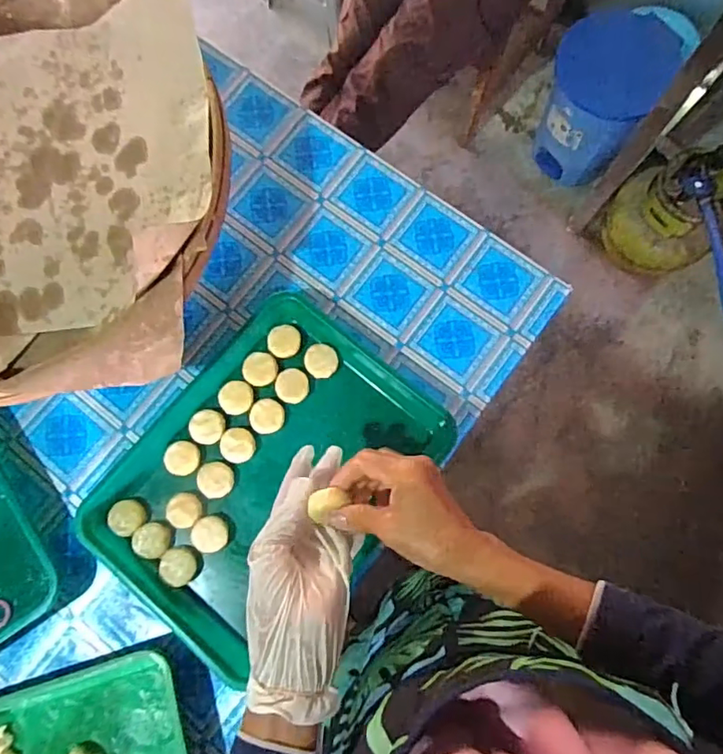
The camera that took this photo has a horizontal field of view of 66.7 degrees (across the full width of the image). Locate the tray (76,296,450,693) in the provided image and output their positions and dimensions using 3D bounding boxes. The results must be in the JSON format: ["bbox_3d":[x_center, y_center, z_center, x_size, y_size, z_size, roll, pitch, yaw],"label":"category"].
[{"bbox_3d":[-0.109,0.112,0.630,0.280,0.036,0.379,38,81,9],"label":"tray"}]

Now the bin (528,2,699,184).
[{"bbox_3d":[0.595,-0.709,1.350,0.249,0.329,0.335,37,81,8],"label":"bin"}]

